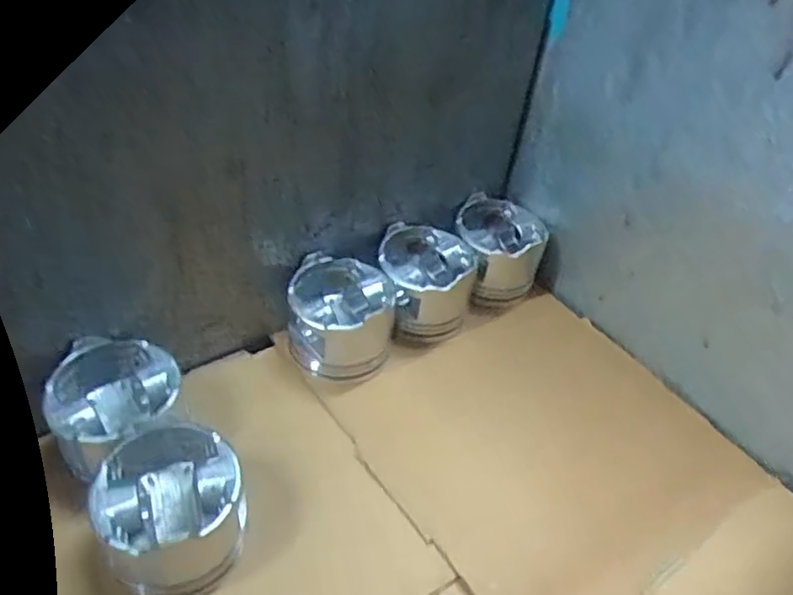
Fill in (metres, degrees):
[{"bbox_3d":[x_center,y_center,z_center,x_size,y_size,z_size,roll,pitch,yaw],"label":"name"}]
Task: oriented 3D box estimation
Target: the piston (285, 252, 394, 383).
[{"bbox_3d":[-0.054,0.023,0.635,0.103,0.077,0.115,2,43,-8],"label":"piston"}]

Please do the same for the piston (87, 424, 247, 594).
[{"bbox_3d":[-0.162,0.156,0.472,0.096,0.077,0.102,-9,45,-19],"label":"piston"}]

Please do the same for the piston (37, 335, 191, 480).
[{"bbox_3d":[-0.222,0.087,0.520,0.096,0.065,0.102,5,42,-4],"label":"piston"}]

